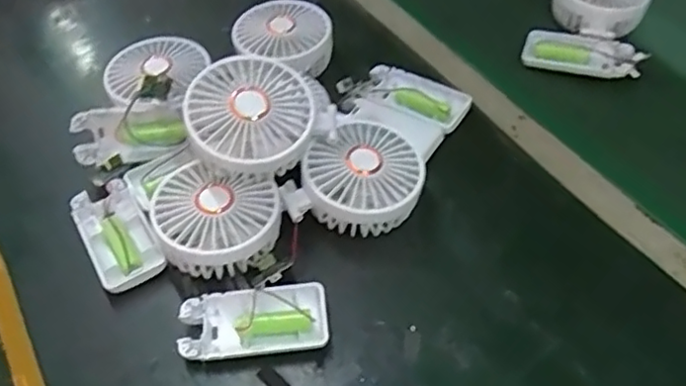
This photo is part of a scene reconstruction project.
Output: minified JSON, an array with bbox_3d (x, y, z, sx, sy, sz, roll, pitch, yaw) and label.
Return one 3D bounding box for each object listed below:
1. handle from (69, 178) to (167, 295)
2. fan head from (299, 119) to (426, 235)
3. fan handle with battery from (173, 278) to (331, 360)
[{"bbox_3d":[-0.168,0.032,0.457,0.046,0.018,0.091,-26,54,-18],"label":"handle"},{"bbox_3d":[0.017,-0.009,0.459,0.086,0.052,0.078,-38,59,-24],"label":"fan head"},{"bbox_3d":[-0.058,0.085,0.407,0.096,0.018,0.045,-7,50,-3],"label":"fan handle with battery"}]

